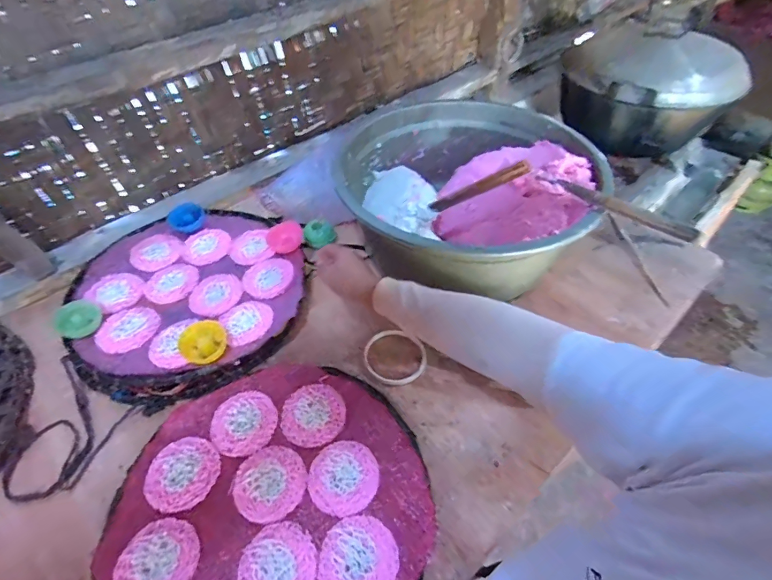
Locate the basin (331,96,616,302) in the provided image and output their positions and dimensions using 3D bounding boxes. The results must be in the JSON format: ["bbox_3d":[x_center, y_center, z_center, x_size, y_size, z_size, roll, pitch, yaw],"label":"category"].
[{"bbox_3d":[0.129,-0.152,0.660,0.384,0.187,0.377,-2,50,2],"label":"basin"}]

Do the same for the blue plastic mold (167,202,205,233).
[{"bbox_3d":[-0.357,-0.129,0.710,0.059,0.028,0.052,-28,54,-18],"label":"blue plastic mold"}]

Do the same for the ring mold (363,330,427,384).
[{"bbox_3d":[0.013,0.095,0.576,0.090,0.010,0.082,-2,50,2],"label":"ring mold"}]

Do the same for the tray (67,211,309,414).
[{"bbox_3d":[-0.303,0.000,0.631,0.335,0.056,0.336,-2,50,2],"label":"tray"}]

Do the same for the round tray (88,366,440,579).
[{"bbox_3d":[-0.129,0.243,0.445,0.340,0.013,0.336,-2,50,2],"label":"round tray"}]

